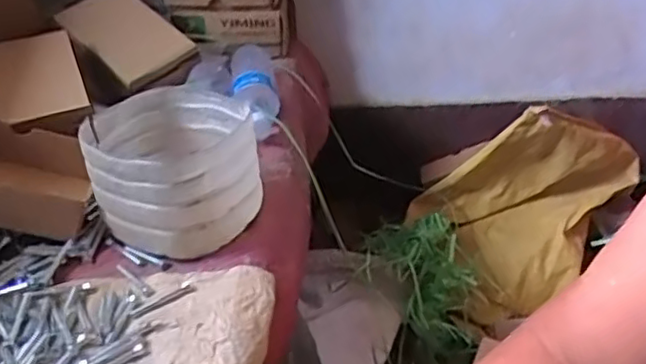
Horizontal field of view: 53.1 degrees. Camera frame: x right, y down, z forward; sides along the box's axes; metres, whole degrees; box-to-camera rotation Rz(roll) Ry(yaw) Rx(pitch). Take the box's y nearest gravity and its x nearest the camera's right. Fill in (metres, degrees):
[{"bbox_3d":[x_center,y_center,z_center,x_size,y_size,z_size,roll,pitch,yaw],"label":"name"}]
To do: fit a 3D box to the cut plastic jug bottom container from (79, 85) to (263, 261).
[{"bbox_3d":[-0.153,-0.010,0.677,0.164,0.116,0.173,-17,32,-17],"label":"cut plastic jug bottom container"}]

